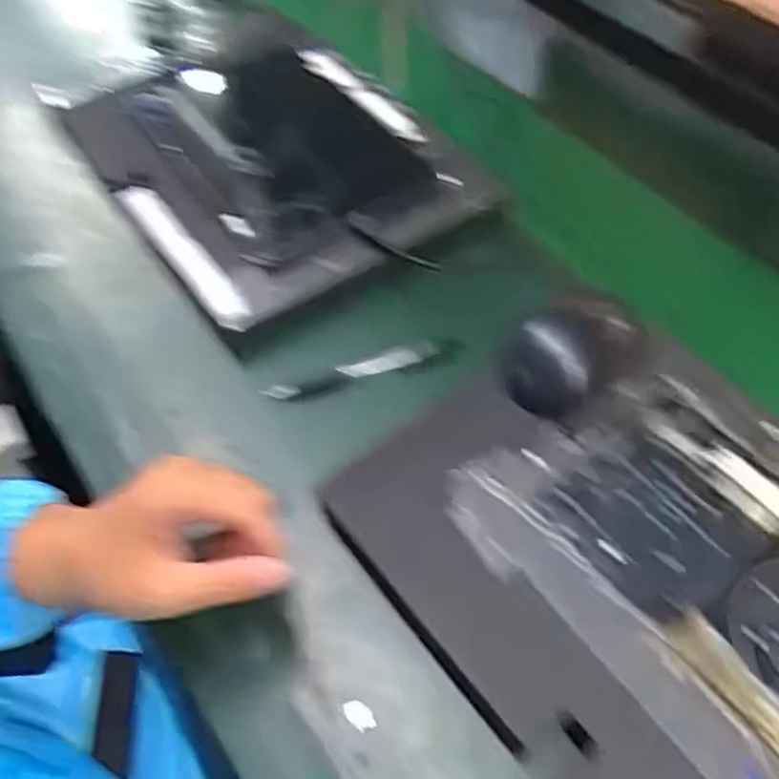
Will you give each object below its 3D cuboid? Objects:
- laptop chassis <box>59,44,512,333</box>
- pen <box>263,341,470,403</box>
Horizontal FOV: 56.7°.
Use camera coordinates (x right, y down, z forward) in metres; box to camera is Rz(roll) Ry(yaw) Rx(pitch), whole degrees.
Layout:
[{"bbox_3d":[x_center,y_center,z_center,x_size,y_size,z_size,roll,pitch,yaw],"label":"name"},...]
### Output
[{"bbox_3d":[-0.116,-0.211,0.627,0.249,0.040,0.363,-31,60,-21],"label":"laptop chassis"},{"bbox_3d":[-0.017,-0.012,0.513,0.143,0.011,0.020,-14,55,-10],"label":"pen"}]

